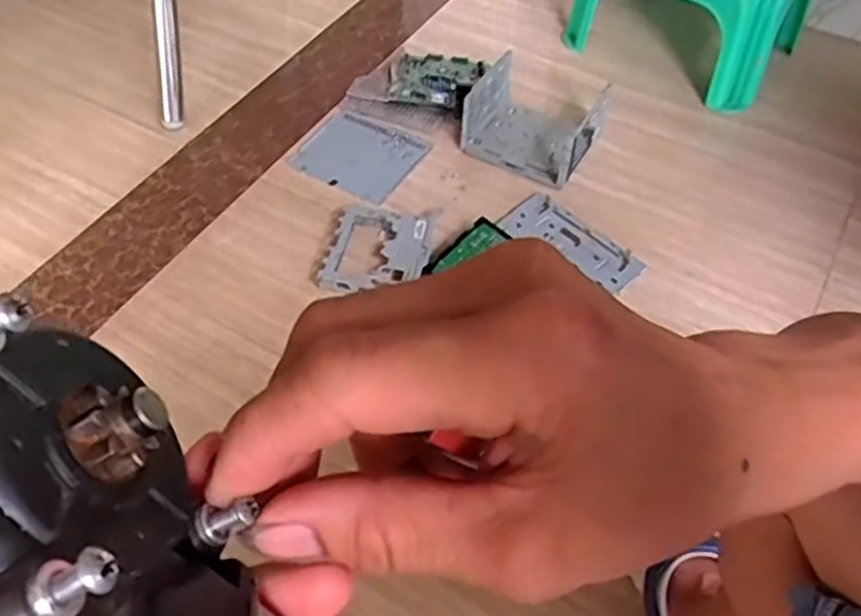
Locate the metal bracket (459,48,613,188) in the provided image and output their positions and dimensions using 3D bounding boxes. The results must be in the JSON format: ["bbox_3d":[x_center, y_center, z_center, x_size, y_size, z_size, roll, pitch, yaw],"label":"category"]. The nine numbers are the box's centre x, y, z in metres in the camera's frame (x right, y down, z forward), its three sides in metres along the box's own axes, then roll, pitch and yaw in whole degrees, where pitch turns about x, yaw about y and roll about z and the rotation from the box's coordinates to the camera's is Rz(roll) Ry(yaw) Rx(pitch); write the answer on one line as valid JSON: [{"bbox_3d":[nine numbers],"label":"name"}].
[{"bbox_3d":[0.151,-0.284,1.086,0.188,0.085,0.135,29,60,20],"label":"metal bracket"}]

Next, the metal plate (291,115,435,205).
[{"bbox_3d":[-0.108,-0.237,1.118,0.168,0.013,0.138,28,63,14],"label":"metal plate"}]

